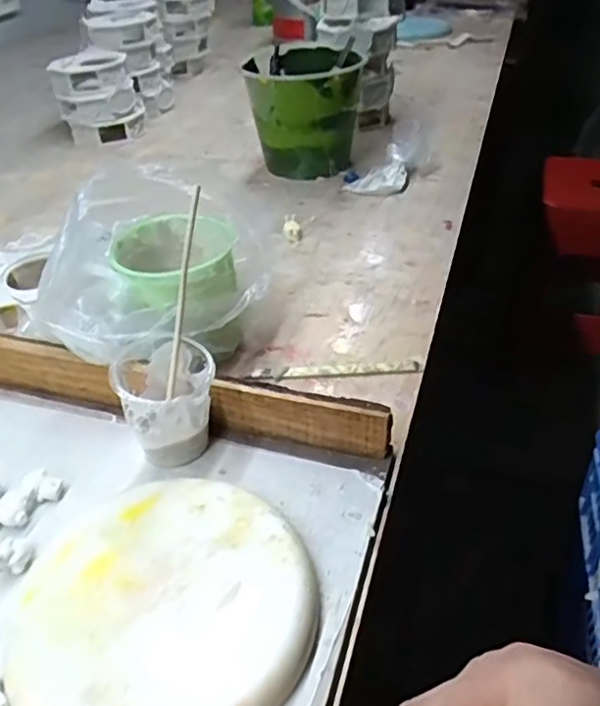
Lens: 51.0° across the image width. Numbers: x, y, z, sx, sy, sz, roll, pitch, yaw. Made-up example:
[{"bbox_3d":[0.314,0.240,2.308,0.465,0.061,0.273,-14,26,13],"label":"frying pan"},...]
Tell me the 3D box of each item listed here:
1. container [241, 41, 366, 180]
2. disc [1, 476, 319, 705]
[{"bbox_3d":[0.006,-0.302,0.815,0.140,0.133,0.140,-1,38,3],"label":"container"},{"bbox_3d":[-0.074,0.139,0.348,0.158,0.020,0.158,-2,38,1],"label":"disc"}]

